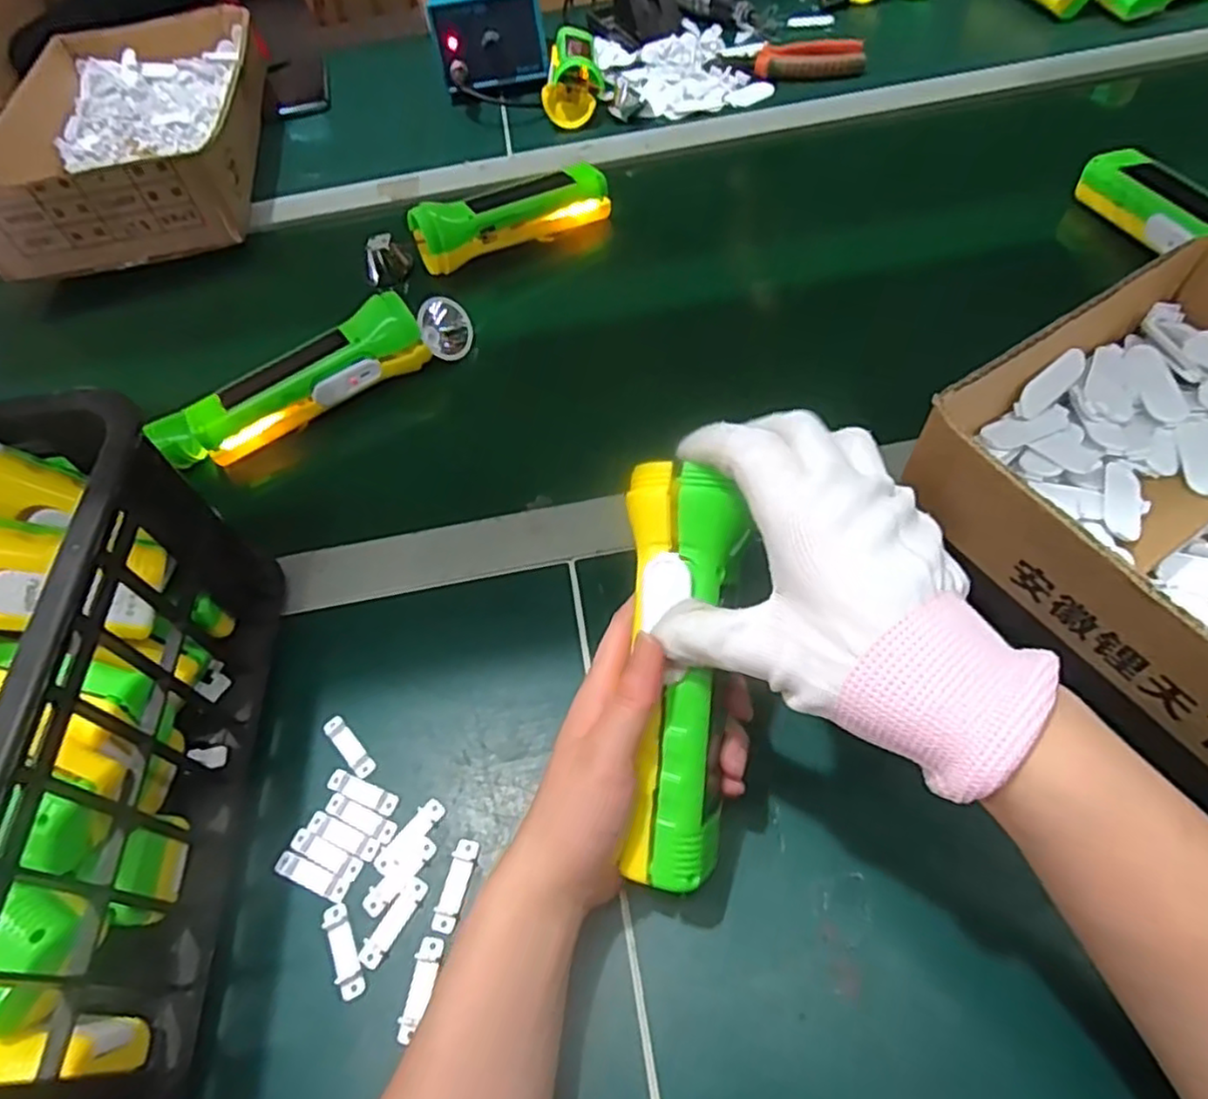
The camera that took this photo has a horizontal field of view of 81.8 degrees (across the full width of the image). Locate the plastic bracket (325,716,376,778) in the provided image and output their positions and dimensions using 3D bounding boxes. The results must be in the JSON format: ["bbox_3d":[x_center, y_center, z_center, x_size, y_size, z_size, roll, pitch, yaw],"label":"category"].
[{"bbox_3d":[-0.126,0.096,0.342,0.010,0.004,0.037,-39,60,-20],"label":"plastic bracket"}]

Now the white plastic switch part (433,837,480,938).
[{"bbox_3d":[-0.065,0.146,0.304,0.011,0.004,0.037,8,56,12],"label":"white plastic switch part"}]

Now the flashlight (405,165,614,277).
[{"bbox_3d":[-0.077,-0.280,0.583,0.165,0.051,0.044,-28,56,-13],"label":"flashlight"}]

